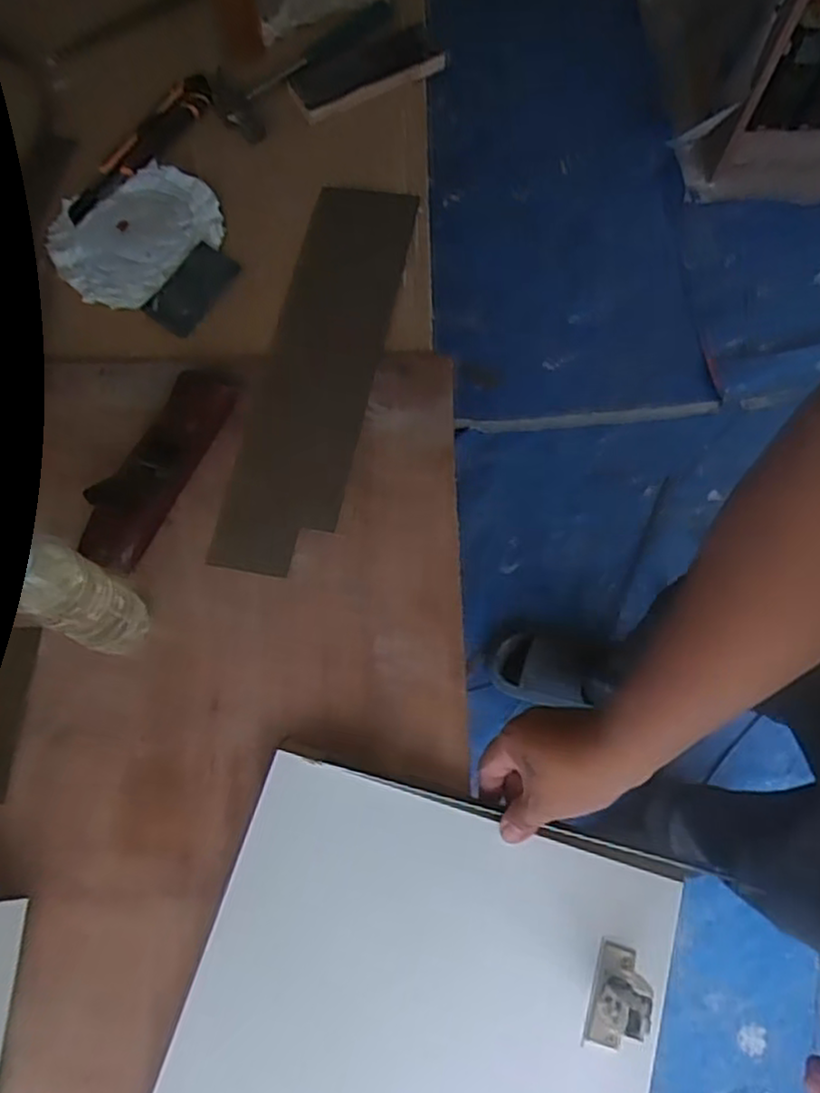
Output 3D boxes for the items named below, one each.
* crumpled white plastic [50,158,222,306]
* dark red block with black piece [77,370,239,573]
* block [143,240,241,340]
[{"bbox_3d":[-0.288,-0.331,0.748,0.146,0.018,0.171,43,74,13],"label":"crumpled white plastic"},{"bbox_3d":[-0.219,-0.071,0.624,0.047,0.052,0.194,24,71,7],"label":"dark red block with black piece"},{"bbox_3d":[-0.218,-0.260,0.715,0.063,0.016,0.099,35,73,10],"label":"block"}]

